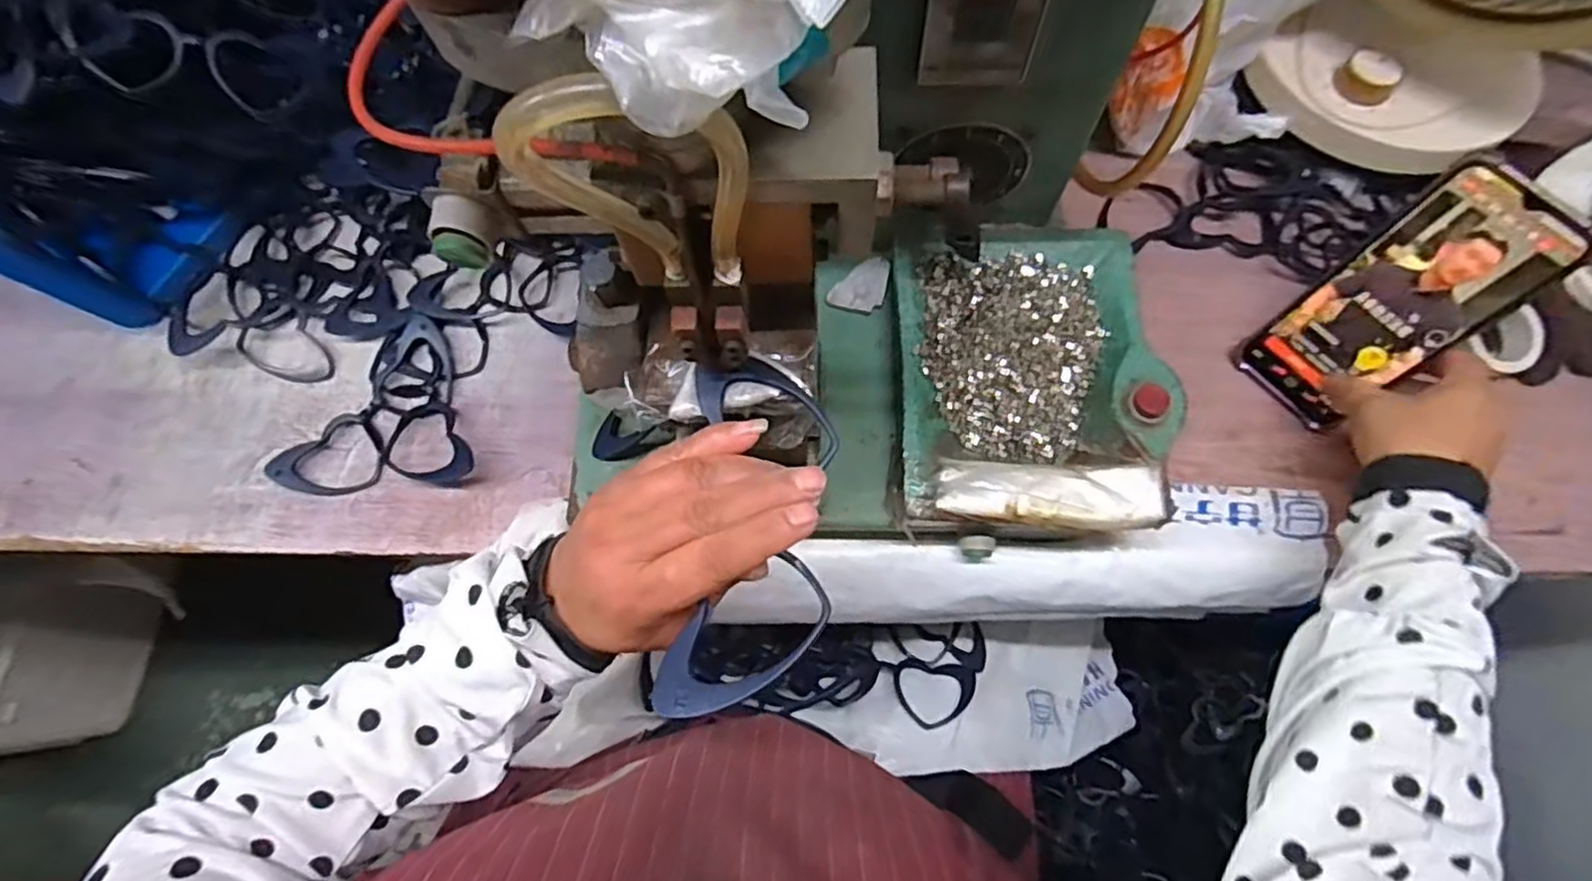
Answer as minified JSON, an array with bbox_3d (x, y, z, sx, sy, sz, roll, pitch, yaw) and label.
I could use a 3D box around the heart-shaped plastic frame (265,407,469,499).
[{"bbox_3d":[-0.294,0.006,0.501,0.141,0.022,0.058,-5,72,1],"label":"heart-shaped plastic frame"}]

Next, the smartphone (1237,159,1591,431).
[{"bbox_3d":[0.354,-0.079,0.428,0.008,0.166,0.077,-27,71,-33],"label":"smartphone"}]

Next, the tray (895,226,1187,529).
[{"bbox_3d":[0.144,-0.044,0.436,0.159,0.024,0.189,1,72,3],"label":"tray"}]

